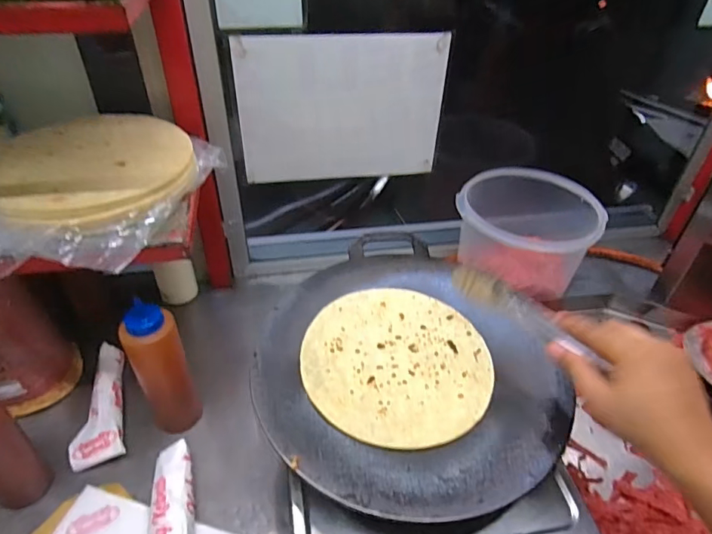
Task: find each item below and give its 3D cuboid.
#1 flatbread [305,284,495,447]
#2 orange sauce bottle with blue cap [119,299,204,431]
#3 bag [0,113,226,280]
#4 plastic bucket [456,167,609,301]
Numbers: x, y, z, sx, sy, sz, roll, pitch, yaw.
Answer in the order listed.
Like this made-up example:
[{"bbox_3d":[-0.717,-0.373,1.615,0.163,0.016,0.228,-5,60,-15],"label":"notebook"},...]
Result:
[{"bbox_3d":[0.044,0.102,0.536,0.199,0.008,0.204,1,42,-1],"label":"flatbread"},{"bbox_3d":[-0.233,0.128,0.583,0.068,0.188,0.051,-14,43,-22],"label":"orange sauce bottle with blue cap"},{"bbox_3d":[-0.295,-0.098,0.519,0.223,0.049,0.272,8,40,3],"label":"bag"},{"bbox_3d":[0.268,-0.053,0.787,0.205,0.147,0.205,3,40,-3],"label":"plastic bucket"}]

